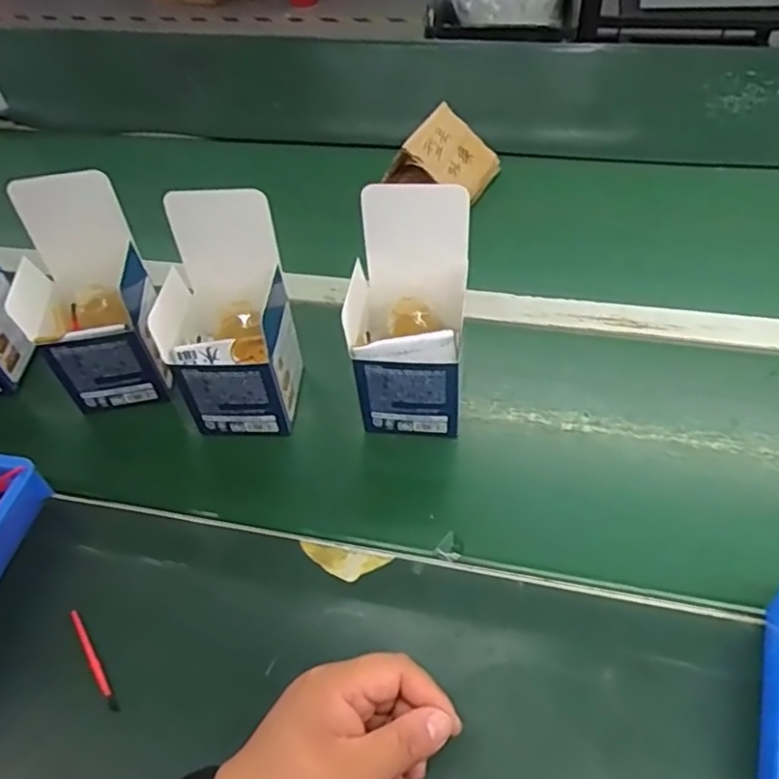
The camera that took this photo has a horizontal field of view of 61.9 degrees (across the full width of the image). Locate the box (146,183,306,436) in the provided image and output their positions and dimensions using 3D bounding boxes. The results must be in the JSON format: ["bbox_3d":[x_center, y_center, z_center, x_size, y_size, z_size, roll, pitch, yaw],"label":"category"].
[{"bbox_3d":[-0.131,-0.055,0.522,0.093,0.173,0.099,1,50,6],"label":"box"}]

